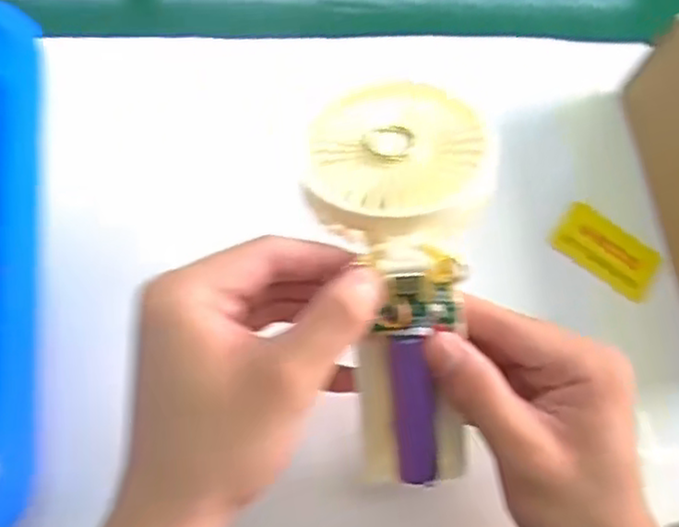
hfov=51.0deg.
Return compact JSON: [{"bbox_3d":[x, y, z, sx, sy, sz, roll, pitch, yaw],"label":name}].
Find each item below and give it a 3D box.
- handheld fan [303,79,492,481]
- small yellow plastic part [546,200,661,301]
[{"bbox_3d":[0.028,0.002,0.310,0.080,0.043,0.181,-2,82,-1],"label":"handheld fan"},{"bbox_3d":[0.164,-0.009,0.436,0.066,0.008,0.037,40,71,6],"label":"small yellow plastic part"}]

